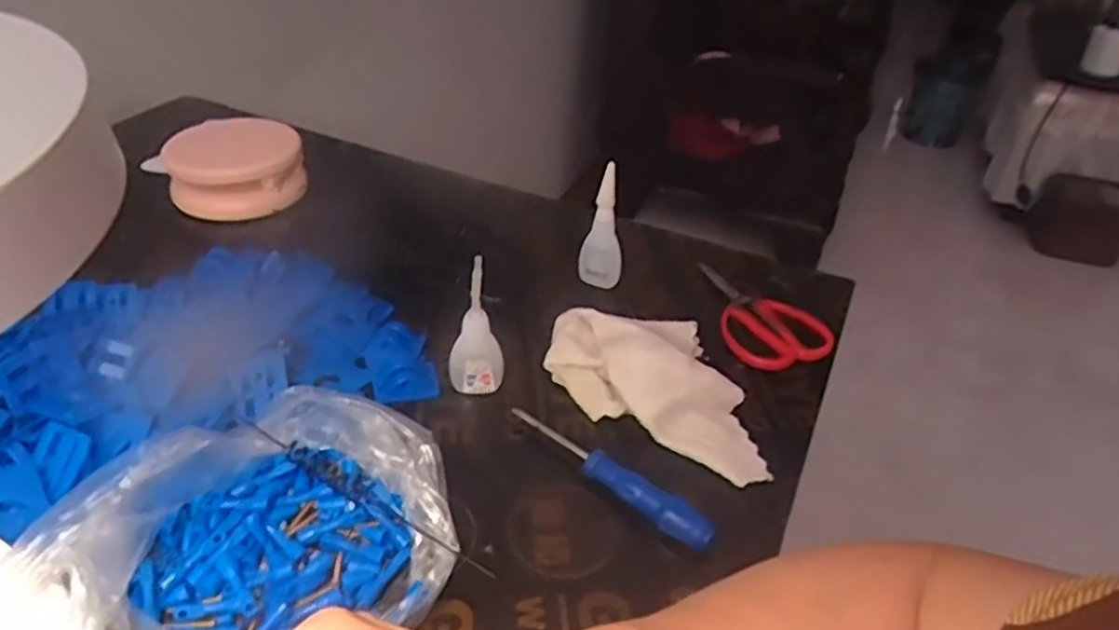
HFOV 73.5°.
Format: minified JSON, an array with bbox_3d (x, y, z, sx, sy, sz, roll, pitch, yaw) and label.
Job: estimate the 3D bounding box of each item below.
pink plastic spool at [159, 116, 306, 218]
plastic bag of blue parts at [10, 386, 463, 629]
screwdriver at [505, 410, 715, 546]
[{"bbox_3d":[-0.300,-0.130,0.690,0.127,0.059,0.102,-12,39,-20],"label":"pink plastic spool"},{"bbox_3d":[-0.156,0.106,0.379,0.206,0.059,0.161,-19,42,-28],"label":"plastic bag of blue parts"},{"bbox_3d":[0.029,0.092,0.458,0.148,0.023,0.020,30,44,31],"label":"screwdriver"}]

